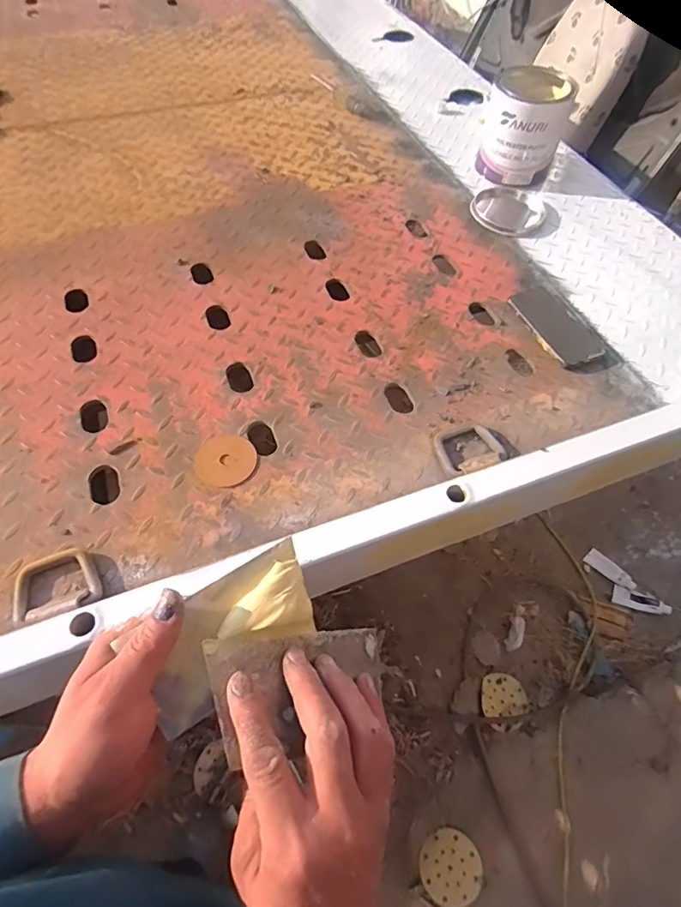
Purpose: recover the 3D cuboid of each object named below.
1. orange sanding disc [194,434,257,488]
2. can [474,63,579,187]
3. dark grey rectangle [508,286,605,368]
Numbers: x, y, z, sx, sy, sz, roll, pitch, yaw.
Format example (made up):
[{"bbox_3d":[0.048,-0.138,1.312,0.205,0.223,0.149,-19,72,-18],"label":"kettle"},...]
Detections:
[{"bbox_3d":[-0.144,0.007,0.600,0.072,0.004,0.074,1,58,-1],"label":"orange sanding disc"},{"bbox_3d":[0.354,-0.629,0.926,0.152,0.164,0.144,18,59,10],"label":"can"},{"bbox_3d":[0.334,-0.203,0.750,0.082,0.008,0.167,-18,60,-12],"label":"dark grey rectangle"}]

